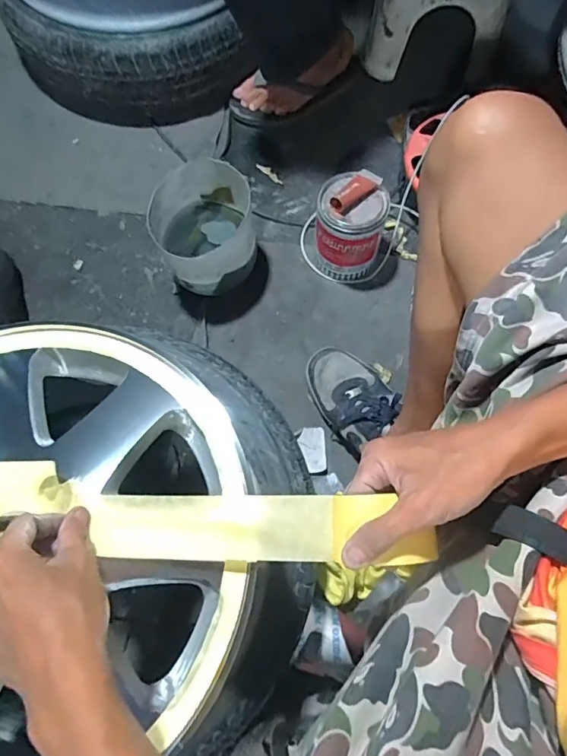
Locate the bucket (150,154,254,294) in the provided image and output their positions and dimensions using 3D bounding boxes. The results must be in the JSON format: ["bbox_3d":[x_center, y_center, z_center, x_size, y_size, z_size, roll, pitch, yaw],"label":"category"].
[{"bbox_3d":[-0.121,-0.216,0.762,0.146,0.148,0.156,0,73,-1],"label":"bucket"}]

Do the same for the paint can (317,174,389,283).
[{"bbox_3d":[0.099,-0.229,0.771,0.102,0.147,0.096,0,73,-1],"label":"paint can"}]

